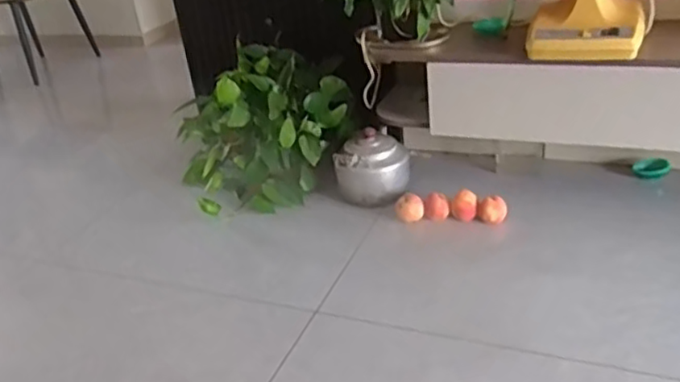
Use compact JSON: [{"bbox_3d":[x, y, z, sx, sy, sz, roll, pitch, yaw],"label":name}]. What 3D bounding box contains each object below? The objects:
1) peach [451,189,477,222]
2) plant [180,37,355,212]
[{"bbox_3d":[0.305,0.040,1.571,0.061,0.071,0.061,-2,31,10],"label":"peach"},{"bbox_3d":[-0.229,-0.186,1.828,0.433,0.336,0.455,-18,32,-17],"label":"plant"}]

